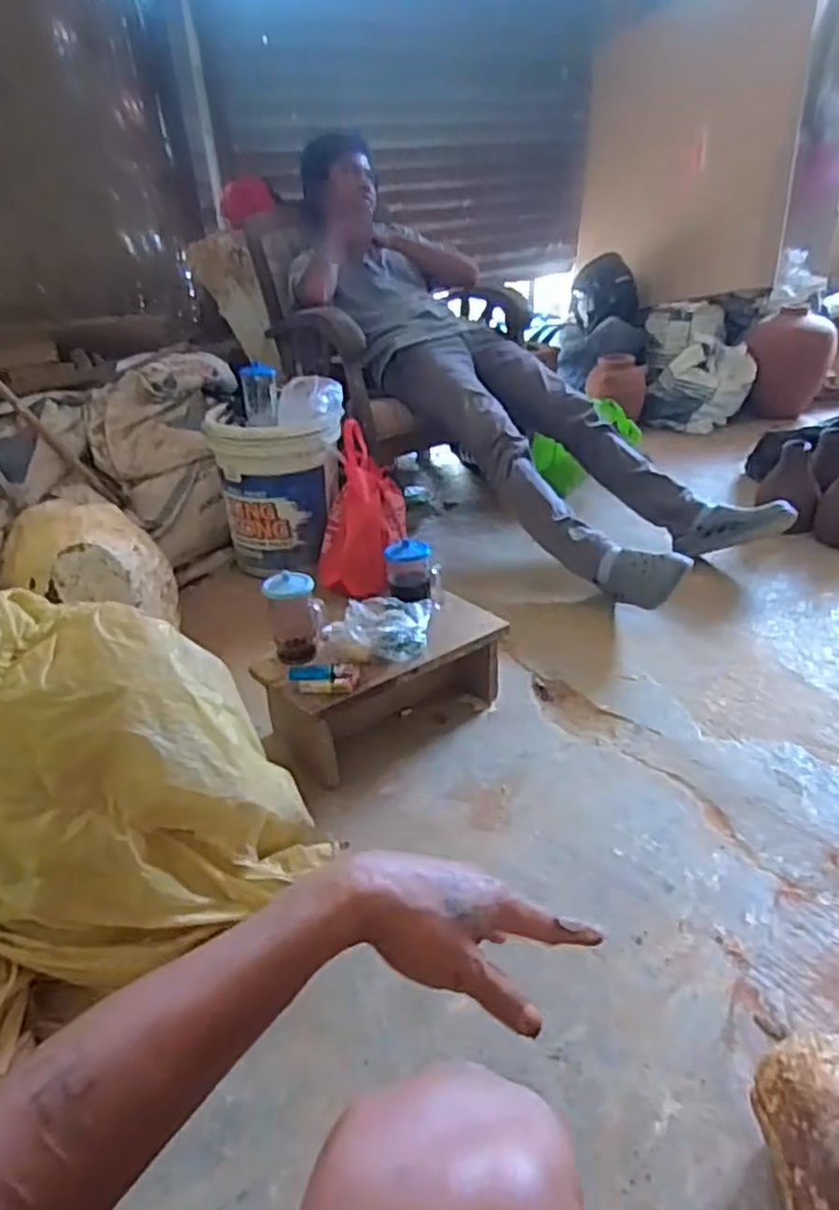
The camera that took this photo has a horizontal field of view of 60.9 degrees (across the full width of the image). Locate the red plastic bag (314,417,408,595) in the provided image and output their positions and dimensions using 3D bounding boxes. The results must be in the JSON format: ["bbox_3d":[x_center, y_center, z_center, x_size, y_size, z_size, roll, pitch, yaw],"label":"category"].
[{"bbox_3d":[-0.128,-0.208,1.627,0.178,0.375,0.145,4,-3,15],"label":"red plastic bag"}]

